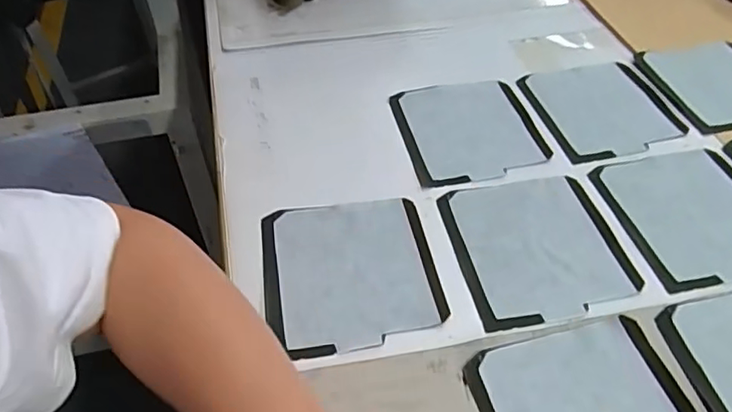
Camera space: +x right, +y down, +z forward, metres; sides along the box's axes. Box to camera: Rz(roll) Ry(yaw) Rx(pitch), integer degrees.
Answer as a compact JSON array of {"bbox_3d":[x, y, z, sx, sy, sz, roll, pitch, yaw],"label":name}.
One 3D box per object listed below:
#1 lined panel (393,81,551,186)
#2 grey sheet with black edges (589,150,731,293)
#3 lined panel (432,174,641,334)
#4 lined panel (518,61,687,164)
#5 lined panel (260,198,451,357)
[{"bbox_3d":[0.099,-0.074,0.541,0.126,0.010,0.131,-9,47,-6],"label":"lined panel"},{"bbox_3d":[0.268,0.005,0.469,0.123,0.006,0.133,-10,47,-7],"label":"grey sheet with black edges"},{"bbox_3d":[0.135,0.029,0.450,0.128,0.008,0.133,-9,47,-6],"label":"lined panel"},{"bbox_3d":[0.236,-0.098,0.567,0.133,0.004,0.132,-11,47,-8],"label":"lined panel"},{"bbox_3d":[-0.013,0.047,0.432,0.125,0.008,0.131,-9,47,-6],"label":"lined panel"}]

